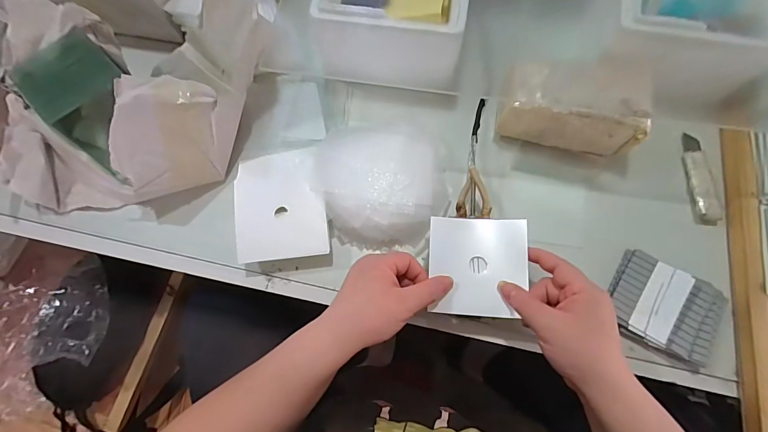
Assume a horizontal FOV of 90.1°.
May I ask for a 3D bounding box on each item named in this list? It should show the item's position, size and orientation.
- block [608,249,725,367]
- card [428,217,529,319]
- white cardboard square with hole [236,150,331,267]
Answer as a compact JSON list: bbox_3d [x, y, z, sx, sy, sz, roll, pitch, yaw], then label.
[{"bbox_3d":[0.286,0.093,0.396,0.095,0.027,0.086,31,76,11],"label":"block"},{"bbox_3d":[0.092,0.049,0.377,0.092,0.007,0.094,2,77,9],"label":"card"},{"bbox_3d":[-0.114,-0.010,0.421,0.096,0.008,0.114,-8,83,2],"label":"white cardboard square with hole"}]

